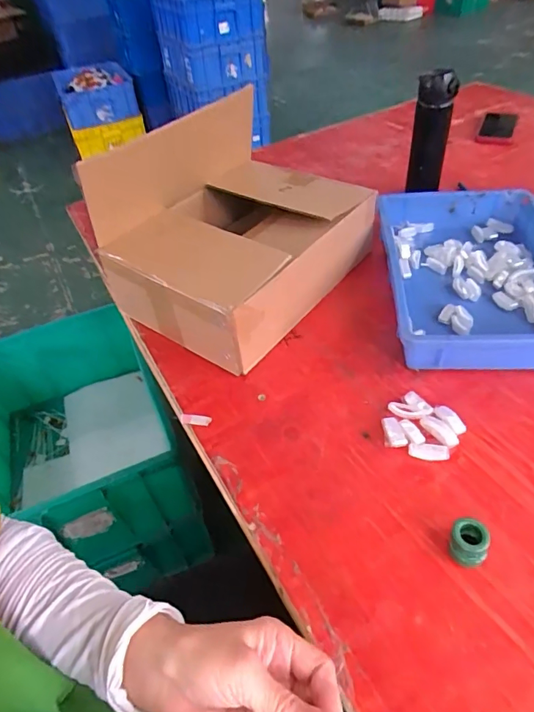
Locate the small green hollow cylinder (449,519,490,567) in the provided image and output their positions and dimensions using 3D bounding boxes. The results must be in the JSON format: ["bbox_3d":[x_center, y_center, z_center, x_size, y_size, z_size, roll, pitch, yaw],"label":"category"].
[{"bbox_3d":[0.176,0.166,0.409,0.029,0.031,0.030,9,46,16],"label":"small green hollow cylinder"}]

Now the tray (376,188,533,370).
[{"bbox_3d":[0.299,-0.120,0.664,0.252,0.065,0.361,-1,44,6],"label":"tray"}]

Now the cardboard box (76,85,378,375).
[{"bbox_3d":[-0.053,-0.200,0.673,0.293,0.228,0.343,24,51,28],"label":"cardboard box"}]

